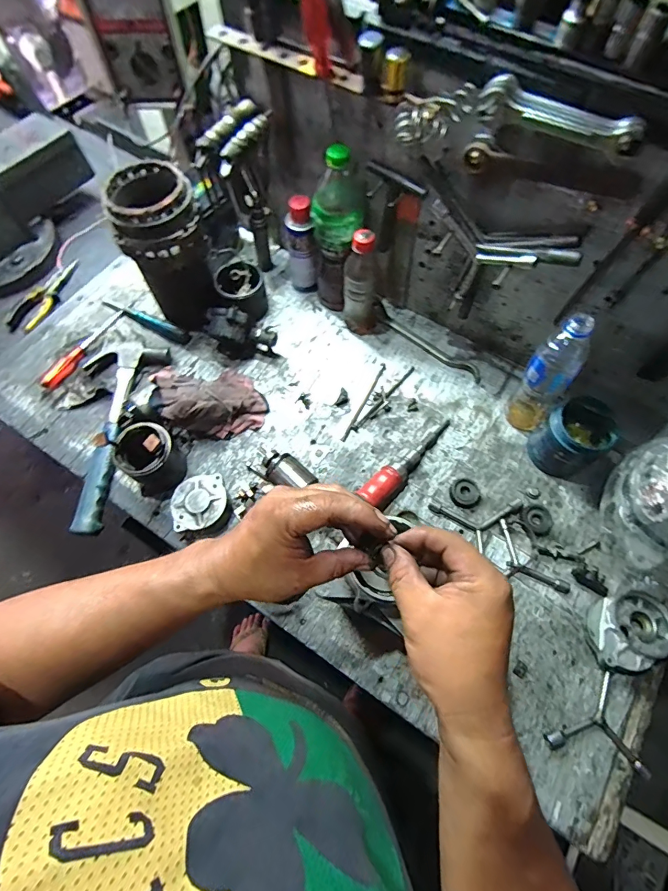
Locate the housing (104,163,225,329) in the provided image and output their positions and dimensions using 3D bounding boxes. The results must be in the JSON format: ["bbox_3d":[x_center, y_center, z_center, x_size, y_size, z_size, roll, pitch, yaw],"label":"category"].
[{"bbox_3d":[-0.266,-0.316,0.692,0.124,0.227,0.123,-20,68,-10],"label":"housing"}]

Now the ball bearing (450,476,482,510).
[{"bbox_3d":[0.204,0.071,0.644,0.046,0.015,0.048,40,71,15],"label":"ball bearing"}]

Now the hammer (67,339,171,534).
[{"bbox_3d":[-0.368,-0.027,0.674,0.123,0.032,0.334,5,66,1],"label":"hammer"}]

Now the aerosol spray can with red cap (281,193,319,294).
[{"bbox_3d":[-0.058,-0.344,0.738,0.055,0.169,0.050,-6,67,-4],"label":"aerosol spray can with red cap"}]

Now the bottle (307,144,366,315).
[{"bbox_3d":[0.013,-0.337,0.682,0.081,0.263,0.077,42,72,15],"label":"bottle"}]

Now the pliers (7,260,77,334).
[{"bbox_3d":[-0.575,-0.303,0.834,0.069,0.012,0.190,13,67,4],"label":"pliers"}]

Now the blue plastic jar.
[{"bbox_3d":[0.357,-0.007,0.629,0.085,0.101,0.087,1,66,-1],"label":"blue plastic jar"}]

